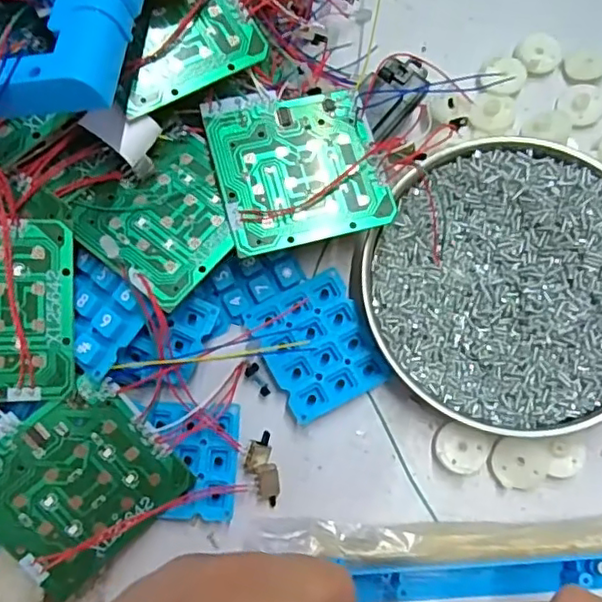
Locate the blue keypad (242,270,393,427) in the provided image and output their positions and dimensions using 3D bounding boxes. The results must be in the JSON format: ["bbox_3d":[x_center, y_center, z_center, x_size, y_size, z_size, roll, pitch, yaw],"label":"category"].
[{"bbox_3d":[0.008,0.021,0.286,0.049,0.005,0.059,-28,77,-5],"label":"blue keypad"}]

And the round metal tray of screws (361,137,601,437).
[{"bbox_3d":[0.099,-0.008,0.283,0.130,0.018,0.132,0,76,2],"label":"round metal tray of screws"}]

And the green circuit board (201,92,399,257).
[{"bbox_3d":[-0.001,-0.061,0.270,0.071,0.004,0.070,-13,78,-9],"label":"green circuit board"}]

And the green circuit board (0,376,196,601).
[{"bbox_3d":[-0.094,0.074,0.254,0.070,0.004,0.072,-42,100,-18],"label":"green circuit board"}]

